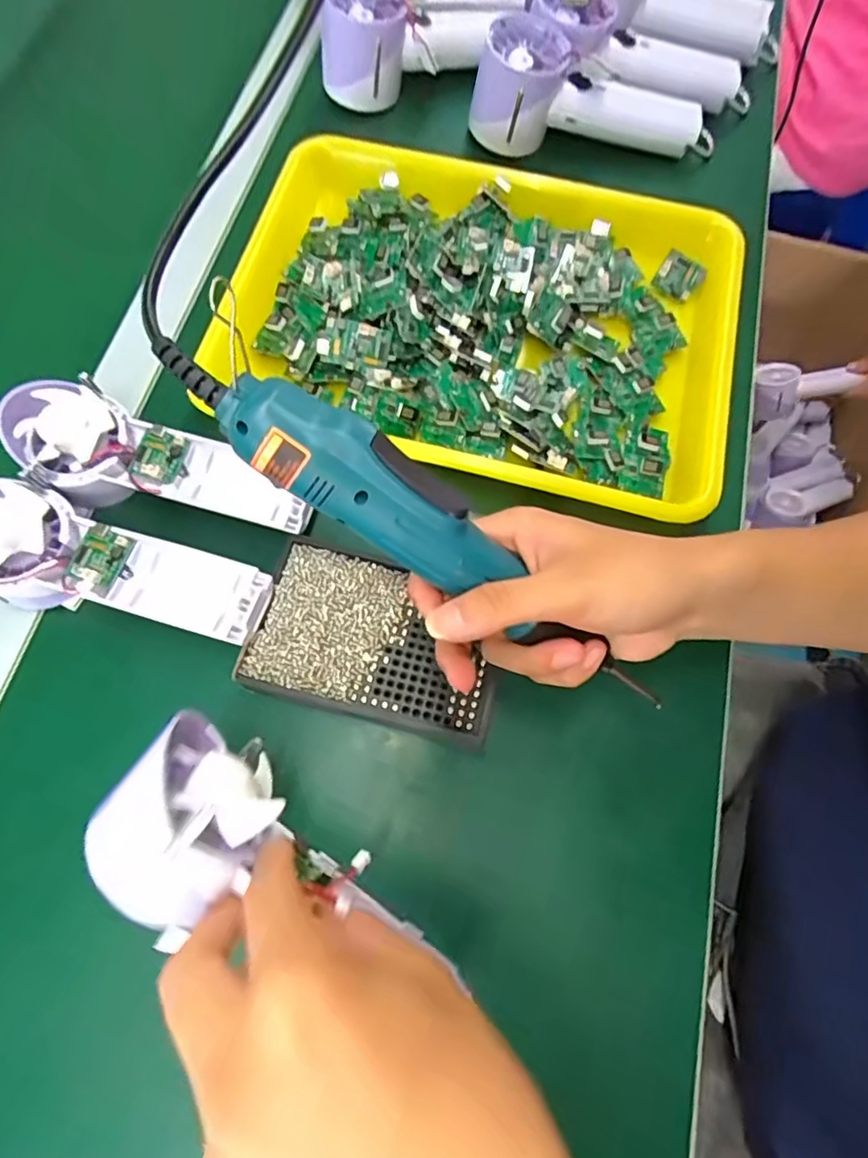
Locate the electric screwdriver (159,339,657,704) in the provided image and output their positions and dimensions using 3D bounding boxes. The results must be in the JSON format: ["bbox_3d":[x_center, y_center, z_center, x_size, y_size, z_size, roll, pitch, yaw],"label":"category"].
[{"bbox_3d":[0.003,-0.018,0.252,0.258,0.031,0.033,34,72,-16],"label":"electric screwdriver"}]

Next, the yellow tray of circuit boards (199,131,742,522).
[{"bbox_3d":[0.032,-0.179,0.401,0.352,0.039,0.247,13,71,3],"label":"yellow tray of circuit boards"}]

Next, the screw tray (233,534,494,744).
[{"bbox_3d":[-0.029,0.034,0.325,0.134,0.013,0.088,15,72,4],"label":"screw tray"}]

